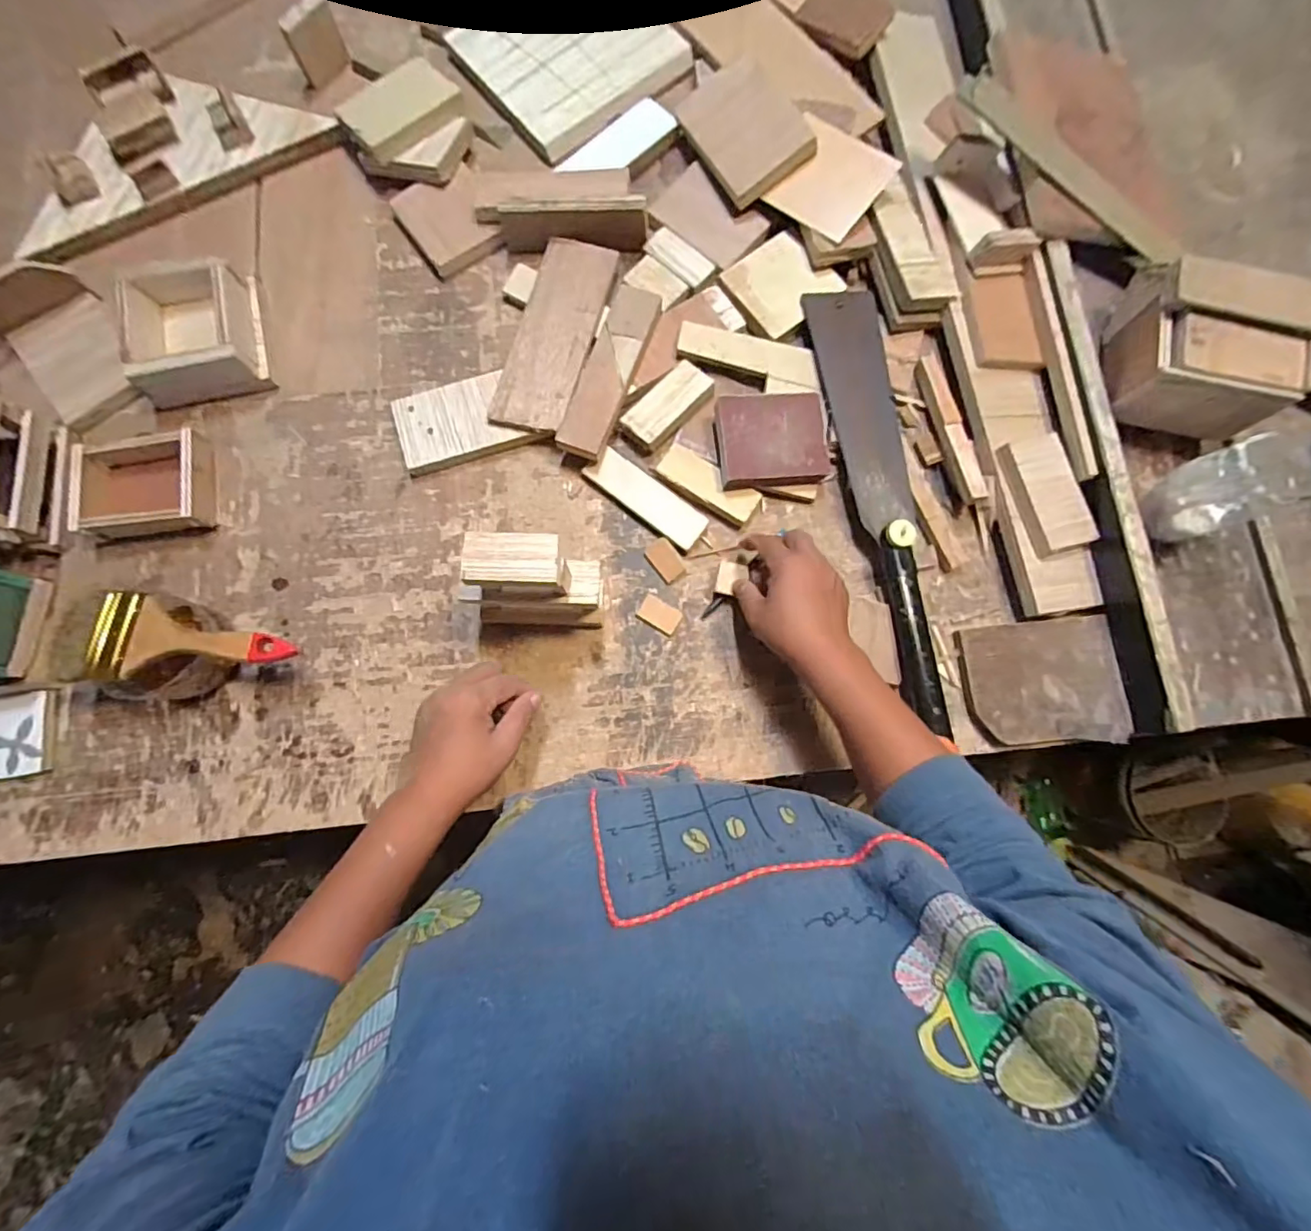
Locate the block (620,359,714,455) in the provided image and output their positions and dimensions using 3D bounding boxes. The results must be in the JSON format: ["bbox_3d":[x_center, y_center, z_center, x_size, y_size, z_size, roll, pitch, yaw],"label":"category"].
[{"bbox_3d":[0.011,-0.203,0.549,0.092,0.023,0.044,-43,85,-8],"label":"block"}]

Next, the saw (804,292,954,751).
[{"bbox_3d":[0.221,-0.118,0.526,0.071,0.023,0.434,-9,81,-4],"label":"saw"}]

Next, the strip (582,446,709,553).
[{"bbox_3d":[-0.008,-0.111,0.545,0.124,0.014,0.038,37,81,4],"label":"strip"}]

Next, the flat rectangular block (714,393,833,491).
[{"bbox_3d":[0.111,-0.165,0.526,0.106,0.021,0.085,-7,81,-3],"label":"flat rectangular block"}]

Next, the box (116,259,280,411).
[{"bbox_3d":[-0.447,-0.279,0.547,0.109,0.052,0.131,-14,81,-4],"label":"box"}]

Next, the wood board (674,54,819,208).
[{"bbox_3d":[0.090,-0.499,0.578,0.095,0.013,0.143,-32,75,13],"label":"wood board"}]

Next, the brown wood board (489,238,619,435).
[{"bbox_3d":[-0.098,-0.277,0.555,0.074,0.008,0.209,14,79,2],"label":"brown wood board"}]

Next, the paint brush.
[{"bbox_3d":[-0.386,0.016,0.459,0.173,0.025,0.069,-1,79,0],"label":"paint brush"}]

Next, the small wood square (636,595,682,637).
[{"bbox_3d":[0.004,0.000,0.531,0.039,0.004,0.027,31,81,3],"label":"small wood square"}]

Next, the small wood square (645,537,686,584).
[{"bbox_3d":[0.010,-0.052,0.539,0.025,0.004,0.040,-36,84,-7],"label":"small wood square"}]

